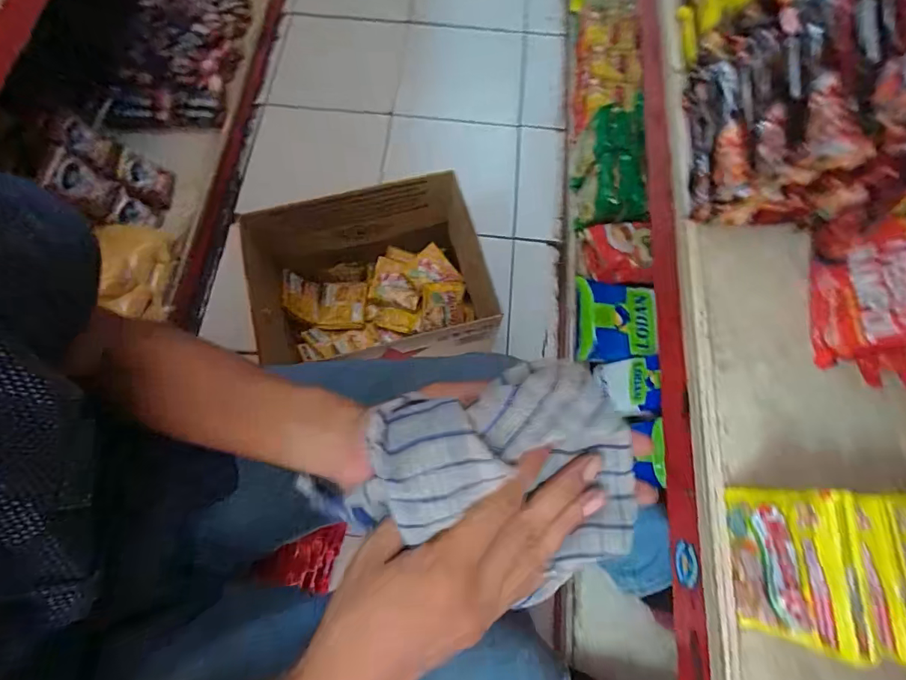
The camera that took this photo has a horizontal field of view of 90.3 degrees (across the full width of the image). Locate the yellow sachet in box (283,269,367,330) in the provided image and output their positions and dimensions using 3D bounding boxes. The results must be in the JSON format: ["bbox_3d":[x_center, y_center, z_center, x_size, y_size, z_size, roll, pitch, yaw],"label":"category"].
[{"bbox_3d":[-0.223,-0.065,0.782,0.134,0.036,0.089,1,71,0],"label":"yellow sachet in box"}]

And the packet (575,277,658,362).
[{"bbox_3d":[0.270,-0.034,0.749,0.129,0.030,0.142,4,71,1],"label":"packet"}]

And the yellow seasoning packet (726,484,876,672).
[{"bbox_3d":[0.210,0.141,0.283,0.011,0.071,0.089,13,70,-21],"label":"yellow seasoning packet"}]

